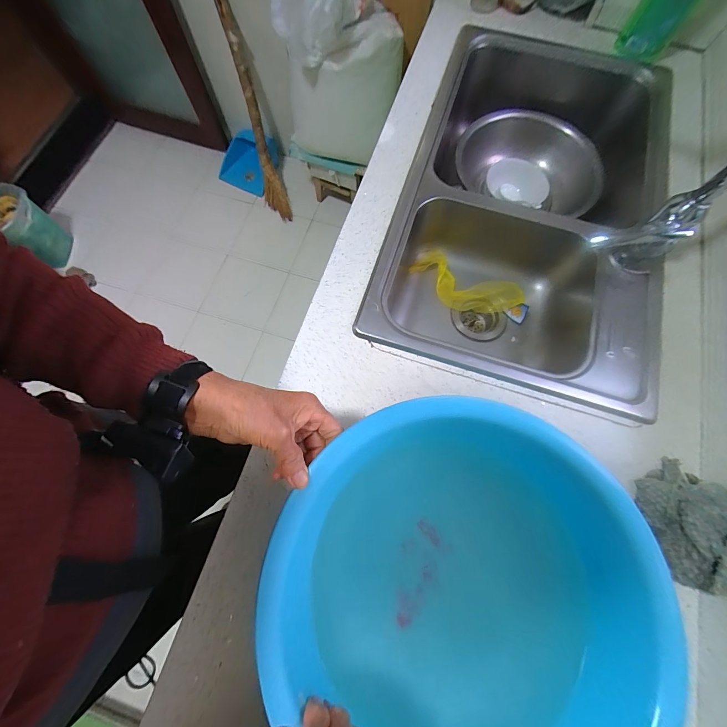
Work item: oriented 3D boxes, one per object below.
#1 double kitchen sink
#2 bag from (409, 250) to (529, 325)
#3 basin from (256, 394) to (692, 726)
[{"bbox_3d":[0.302,-0.302,0.638,0.436,0.195,0.765,17,76,5],"label":"double kitchen sink"},{"bbox_3d":[0.208,-0.147,0.646,0.235,0.039,0.080,29,77,7],"label":"bag"},{"bbox_3d":[0.091,0.225,0.331,0.340,0.112,0.341,-33,75,-9],"label":"basin"}]

